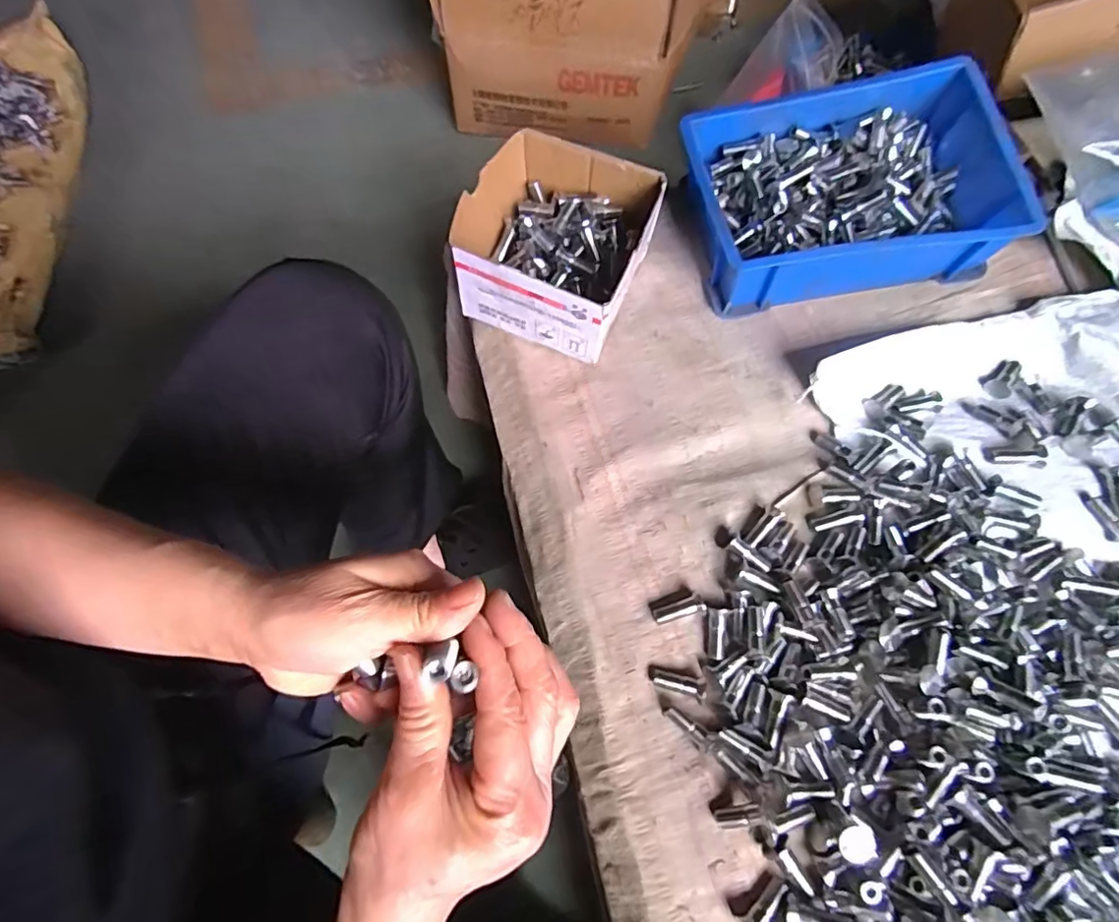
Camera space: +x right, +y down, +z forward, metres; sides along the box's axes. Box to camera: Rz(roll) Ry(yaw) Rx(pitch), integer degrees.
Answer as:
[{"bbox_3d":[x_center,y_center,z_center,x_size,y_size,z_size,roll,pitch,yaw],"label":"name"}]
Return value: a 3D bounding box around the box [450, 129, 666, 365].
[{"bbox_3d":[-0.002,-0.183,0.492,0.138,0.075,0.151,21,68,7],"label":"box"}]

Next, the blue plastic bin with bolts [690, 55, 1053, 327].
[{"bbox_3d":[0.248,-0.230,0.515,0.252,0.106,0.169,-5,67,-4],"label":"blue plastic bin with bolts"}]

